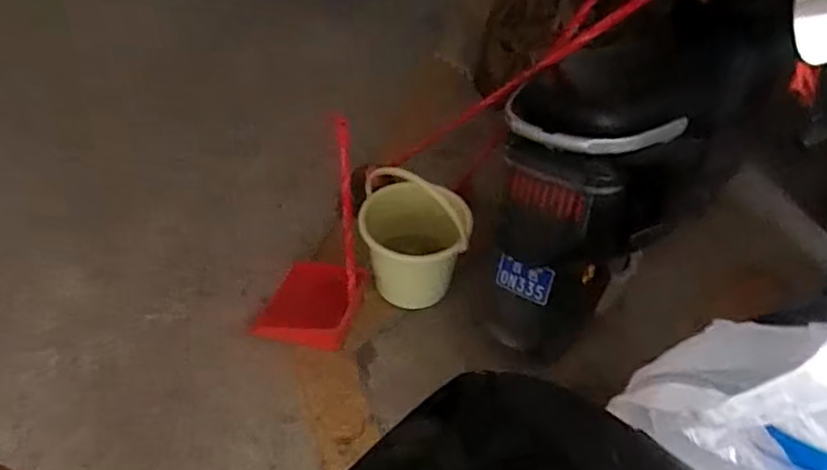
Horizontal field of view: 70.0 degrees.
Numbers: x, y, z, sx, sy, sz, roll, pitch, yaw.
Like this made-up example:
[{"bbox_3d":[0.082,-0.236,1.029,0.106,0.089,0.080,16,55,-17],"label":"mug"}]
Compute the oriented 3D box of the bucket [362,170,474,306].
[{"bbox_3d":[-0.001,0.014,1.648,0.280,0.305,0.263,0,41,-4],"label":"bucket"}]

